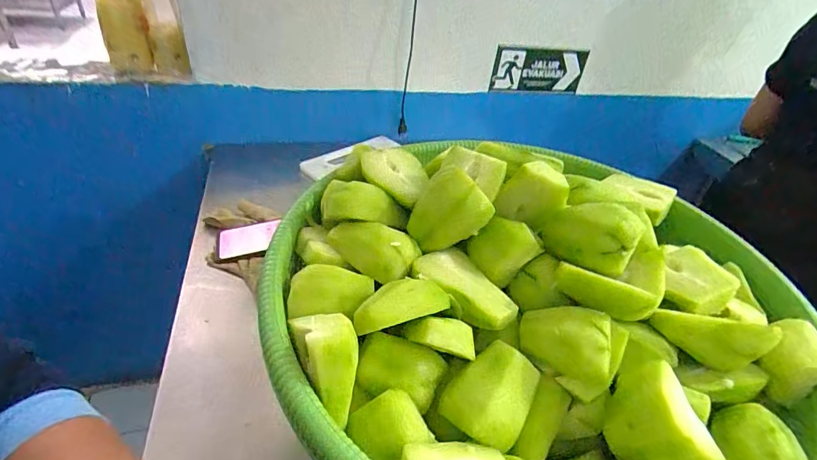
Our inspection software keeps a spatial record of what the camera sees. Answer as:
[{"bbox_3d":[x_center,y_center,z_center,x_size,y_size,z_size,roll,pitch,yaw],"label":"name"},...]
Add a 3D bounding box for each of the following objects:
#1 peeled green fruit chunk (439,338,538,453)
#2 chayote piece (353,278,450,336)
[{"bbox_3d":[0.063,0.121,0.321,0.055,0.031,0.069,29,42,26],"label":"peeled green fruit chunk"},{"bbox_3d":[-0.006,0.056,0.338,0.077,0.019,0.030,-12,41,-23],"label":"chayote piece"}]

